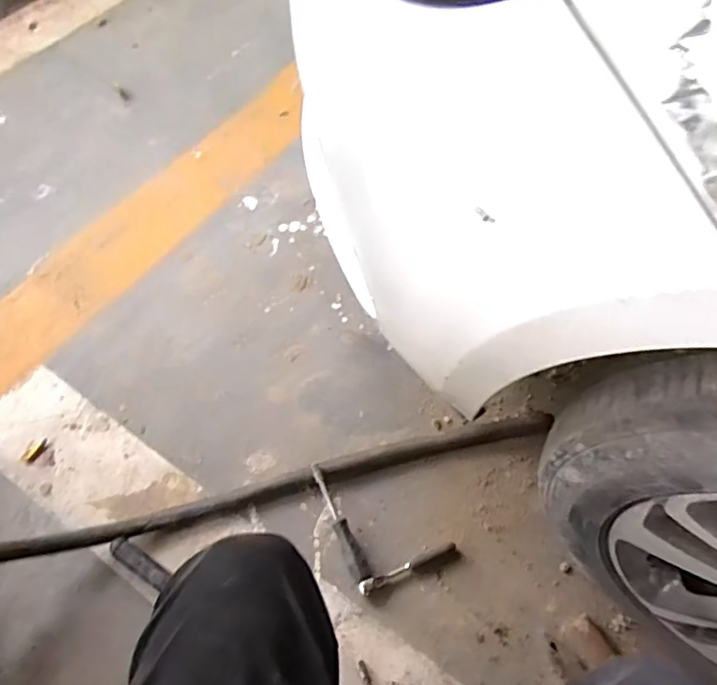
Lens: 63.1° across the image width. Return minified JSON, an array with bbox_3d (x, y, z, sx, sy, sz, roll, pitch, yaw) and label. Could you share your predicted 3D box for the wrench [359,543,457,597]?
[{"bbox_3d":[0.068,0.301,0.782,0.144,0.020,0.016,-19,63,-15],"label":"wrench"}]

